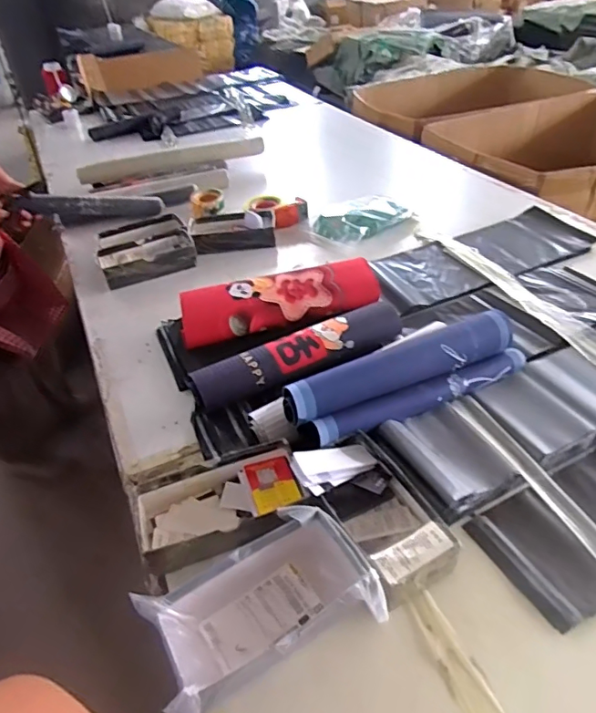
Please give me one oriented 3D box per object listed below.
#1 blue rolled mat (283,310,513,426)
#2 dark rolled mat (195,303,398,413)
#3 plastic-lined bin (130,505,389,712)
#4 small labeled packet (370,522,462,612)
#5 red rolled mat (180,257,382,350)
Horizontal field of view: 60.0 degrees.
[{"bbox_3d":[0.166,0.010,0.782,0.396,0.053,0.055,-21,42,-19],"label":"blue rolled mat"},{"bbox_3d":[0.013,0.000,0.893,0.389,0.066,0.073,-20,42,-18],"label":"dark rolled mat"},{"bbox_3d":[-0.036,0.280,0.570,0.237,0.062,0.155,-23,43,-21],"label":"plastic-lined bin"},{"bbox_3d":[0.133,0.239,0.596,0.100,0.058,0.045,-21,42,-19],"label":"small labeled packet"},{"bbox_3d":[-0.030,-0.106,1.002,0.390,0.073,0.129,-13,40,-10],"label":"red rolled mat"}]

